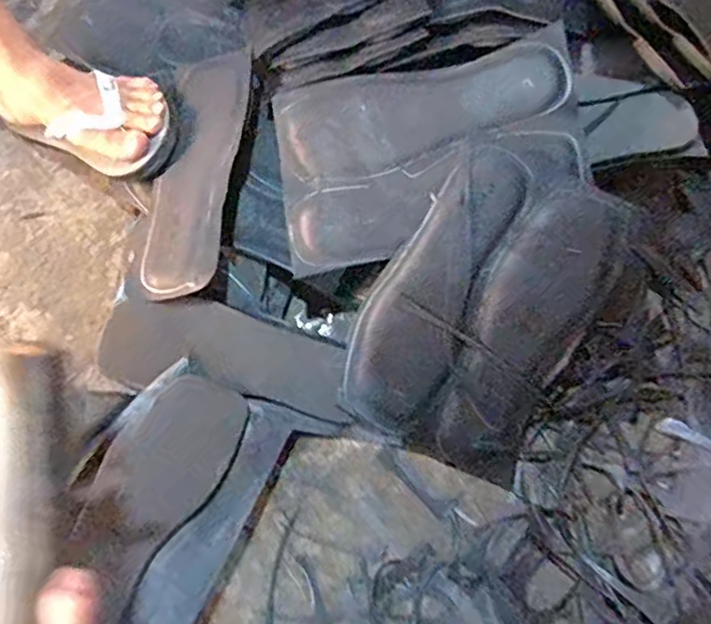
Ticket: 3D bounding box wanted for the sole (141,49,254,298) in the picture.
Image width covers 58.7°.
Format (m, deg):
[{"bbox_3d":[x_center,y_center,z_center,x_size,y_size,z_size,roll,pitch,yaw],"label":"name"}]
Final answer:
[{"bbox_3d":[-0.157,-0.135,0.612,0.092,0.015,0.250,3,75,21],"label":"sole"}]

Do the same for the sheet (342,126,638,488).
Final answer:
[{"bbox_3d":[0.125,-0.010,0.589,0.192,0.045,0.311,33,92,-13],"label":"sheet"}]

